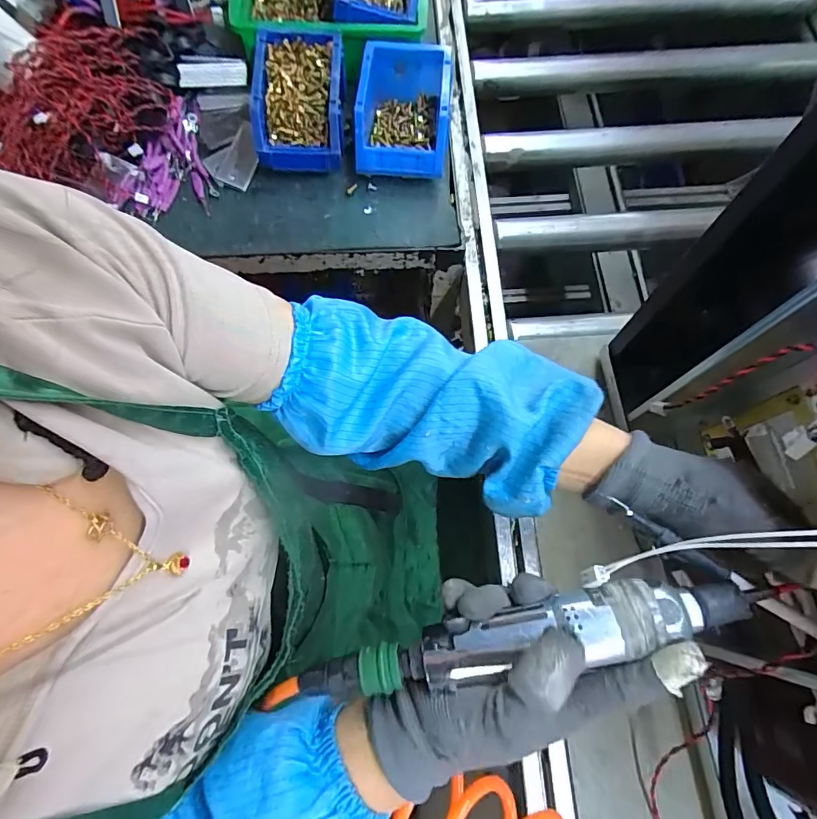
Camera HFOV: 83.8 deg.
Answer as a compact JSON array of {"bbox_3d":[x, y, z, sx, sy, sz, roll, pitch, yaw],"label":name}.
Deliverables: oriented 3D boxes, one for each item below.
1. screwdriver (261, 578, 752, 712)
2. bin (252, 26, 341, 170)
[{"bbox_3d":[0.048,0.136,0.264,0.278,0.031,0.034,-15,72,6],"label":"screwdriver"},{"bbox_3d":[-0.134,-0.385,0.567,0.105,0.063,0.161,-1,71,0],"label":"bin"}]

